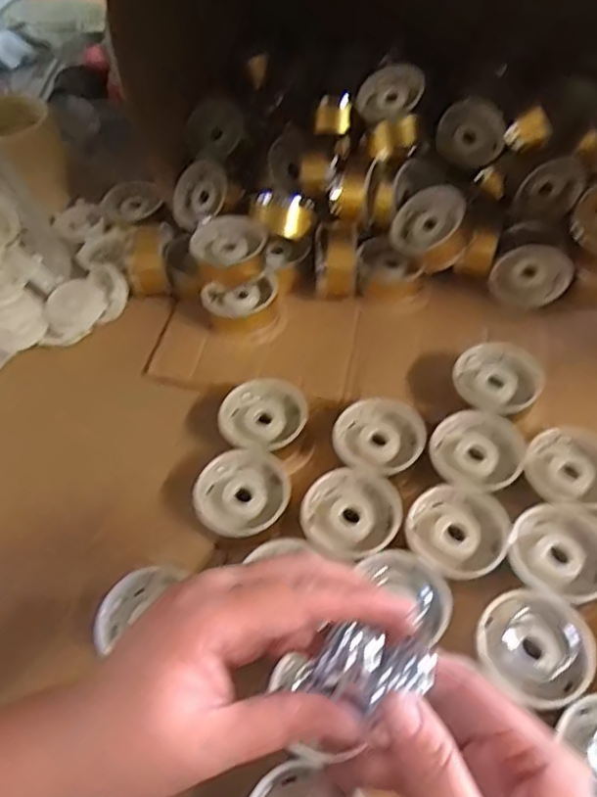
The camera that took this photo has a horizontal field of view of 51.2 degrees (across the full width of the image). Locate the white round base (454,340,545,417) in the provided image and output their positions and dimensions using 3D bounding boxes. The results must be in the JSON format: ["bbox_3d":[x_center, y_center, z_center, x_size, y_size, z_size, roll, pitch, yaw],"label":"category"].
[{"bbox_3d":[0.163,-0.015,0.508,0.064,0.032,0.061,-1,52,2],"label":"white round base"}]

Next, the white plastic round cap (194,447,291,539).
[{"bbox_3d":[-0.040,0.074,0.460,0.067,0.035,0.063,-1,52,2],"label":"white plastic round cap"}]

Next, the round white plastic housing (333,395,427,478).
[{"bbox_3d":[0.063,0.030,0.484,0.065,0.027,0.075,16,55,14],"label":"round white plastic housing"}]

